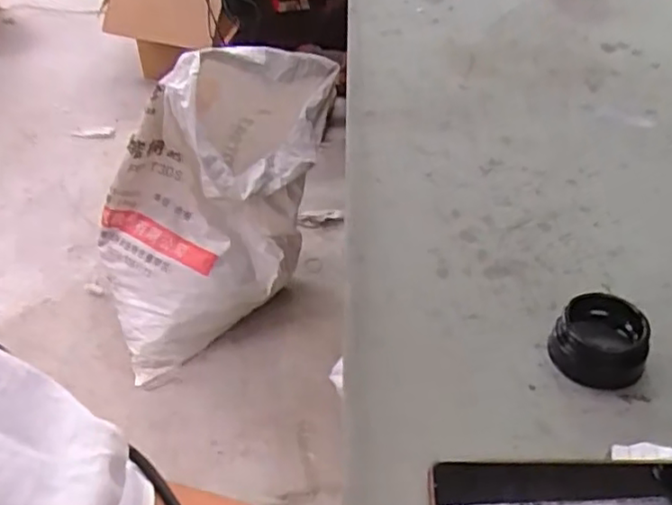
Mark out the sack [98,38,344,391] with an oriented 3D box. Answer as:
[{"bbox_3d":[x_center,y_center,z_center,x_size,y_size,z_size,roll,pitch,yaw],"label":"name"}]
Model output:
[{"bbox_3d":[-0.237,-0.116,1.305,0.496,0.529,0.282,-25,45,-23],"label":"sack"}]

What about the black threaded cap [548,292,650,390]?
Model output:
[{"bbox_3d":[0.180,0.059,0.451,0.058,0.034,0.059,4,40,8],"label":"black threaded cap"}]

